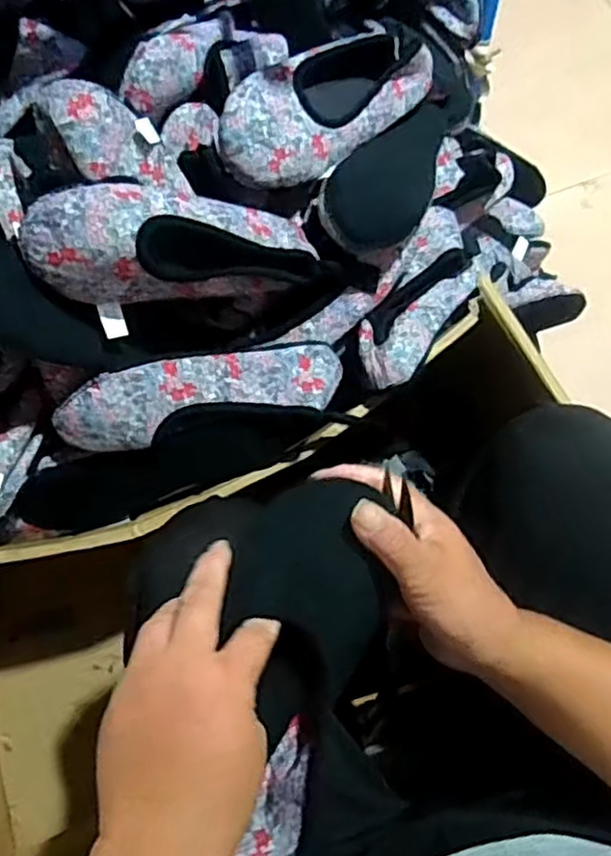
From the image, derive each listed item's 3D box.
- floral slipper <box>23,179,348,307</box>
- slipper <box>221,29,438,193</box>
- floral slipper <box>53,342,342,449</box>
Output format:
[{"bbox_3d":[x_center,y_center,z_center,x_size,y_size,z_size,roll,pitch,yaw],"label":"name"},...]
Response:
[{"bbox_3d":[-0.106,-0.154,0.583,0.254,0.067,0.082,-5,65,-30],"label":"floral slipper"},{"bbox_3d":[0.018,-0.313,0.661,0.241,0.060,0.098,-38,111,-19],"label":"slipper"},{"bbox_3d":[-0.090,-0.033,0.603,0.246,0.057,0.063,-12,68,-3],"label":"floral slipper"}]

